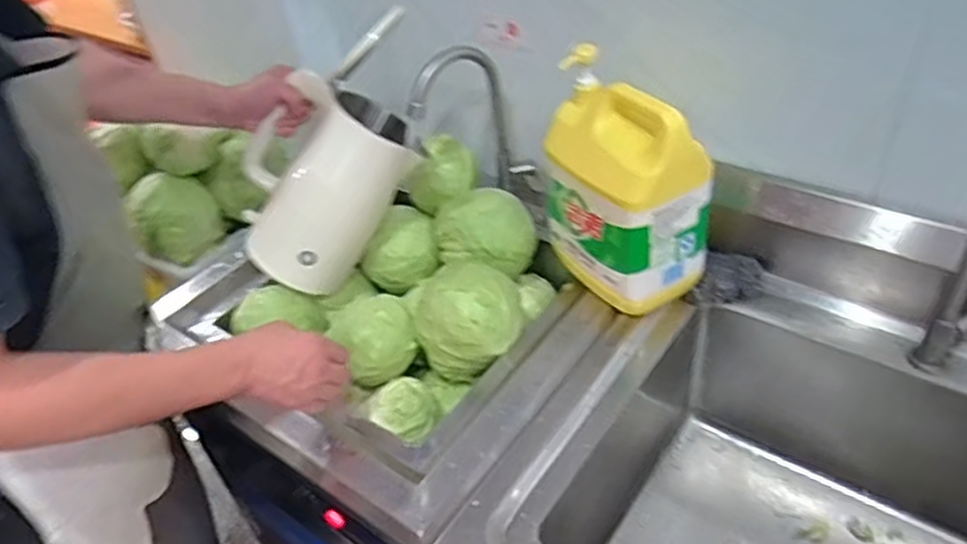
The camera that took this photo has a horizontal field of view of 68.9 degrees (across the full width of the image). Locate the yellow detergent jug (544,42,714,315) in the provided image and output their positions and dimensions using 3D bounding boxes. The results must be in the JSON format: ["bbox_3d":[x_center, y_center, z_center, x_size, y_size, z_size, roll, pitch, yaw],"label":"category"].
[{"bbox_3d":[0.178,-0.100,0.892,0.122,0.290,0.185,-28,46,-22],"label":"yellow detergent jug"}]

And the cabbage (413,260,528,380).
[{"bbox_3d":[-0.014,0.053,0.945,0.135,0.131,0.131,-4,42,4],"label":"cabbage"}]

